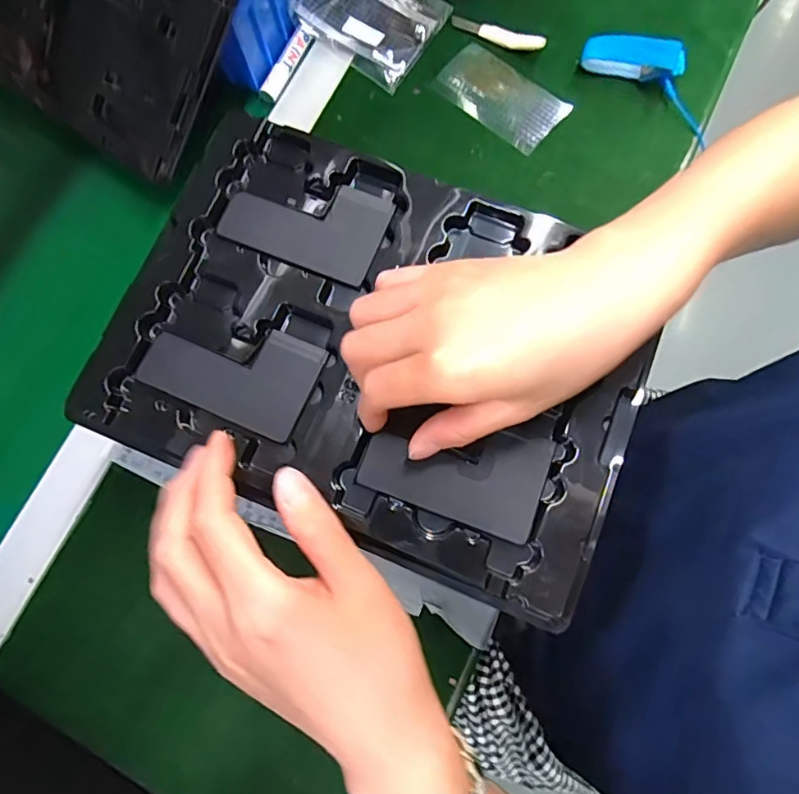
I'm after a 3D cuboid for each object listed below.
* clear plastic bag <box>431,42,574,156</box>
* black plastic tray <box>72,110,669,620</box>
[{"bbox_3d":[0.086,-0.260,0.457,0.113,0.008,0.058,40,83,14],"label":"clear plastic bag"},{"bbox_3d":[-0.011,-0.031,0.298,0.289,0.022,0.208,22,76,7],"label":"black plastic tray"}]

